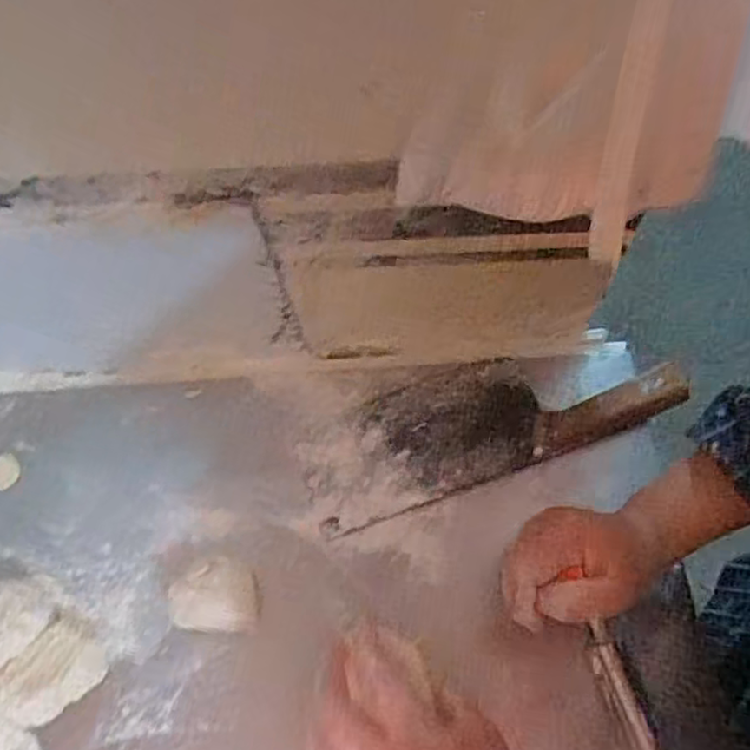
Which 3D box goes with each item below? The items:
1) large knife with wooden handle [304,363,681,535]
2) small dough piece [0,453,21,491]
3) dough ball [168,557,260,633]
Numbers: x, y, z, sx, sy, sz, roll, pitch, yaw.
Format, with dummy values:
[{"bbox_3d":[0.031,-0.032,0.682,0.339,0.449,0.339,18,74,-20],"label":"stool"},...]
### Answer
[{"bbox_3d":[0.085,0.030,0.535,0.285,0.022,0.095,-18,65,-7],"label":"large knife with wooden handle"},{"bbox_3d":[-0.290,0.074,0.537,0.029,0.006,0.028,-1,64,1],"label":"small dough piece"},{"bbox_3d":[-0.108,0.150,0.480,0.058,0.030,0.048,2,64,3],"label":"dough ball"}]

